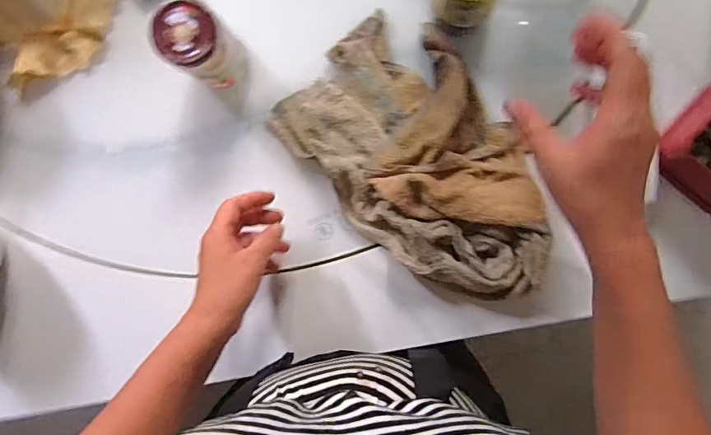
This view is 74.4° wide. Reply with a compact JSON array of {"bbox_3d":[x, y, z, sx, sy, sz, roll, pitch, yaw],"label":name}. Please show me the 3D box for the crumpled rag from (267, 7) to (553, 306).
[{"bbox_3d":[0.067,-0.051,0.455,0.175,0.046,0.289,-41,87,6],"label":"crumpled rag"}]

